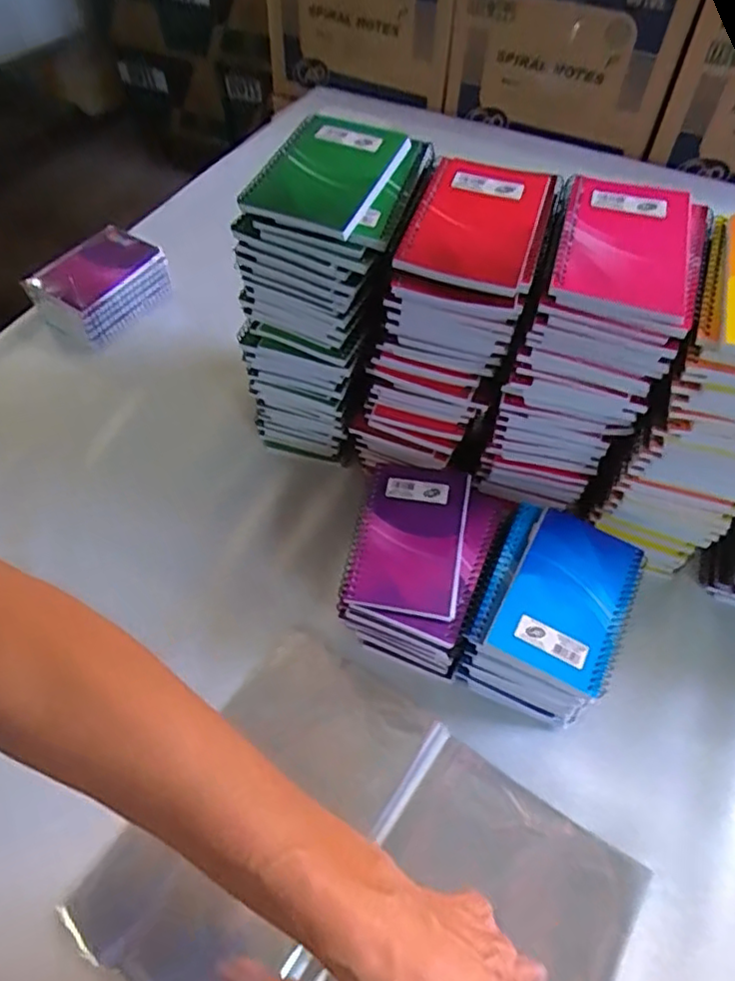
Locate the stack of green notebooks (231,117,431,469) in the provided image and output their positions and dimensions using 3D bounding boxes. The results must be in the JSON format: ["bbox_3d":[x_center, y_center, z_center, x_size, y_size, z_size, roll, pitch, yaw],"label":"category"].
[{"bbox_3d":[-0.034,-0.154,0.562,0.122,0.279,0.136,16,56,9],"label":"stack of green notebooks"}]

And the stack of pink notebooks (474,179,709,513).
[{"bbox_3d":[0.168,-0.094,0.504,0.101,0.238,0.143,19,57,11],"label":"stack of pink notebooks"}]

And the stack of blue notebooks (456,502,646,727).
[{"bbox_3d":[0.142,0.101,0.499,0.108,0.093,0.139,21,57,13],"label":"stack of blue notebooks"}]

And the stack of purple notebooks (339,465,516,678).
[{"bbox_3d":[0.038,0.065,0.523,0.113,0.093,0.149,20,57,12],"label":"stack of purple notebooks"}]

